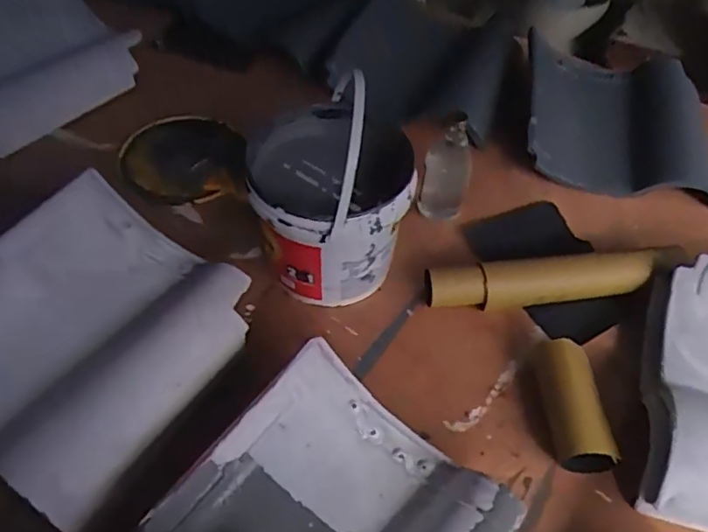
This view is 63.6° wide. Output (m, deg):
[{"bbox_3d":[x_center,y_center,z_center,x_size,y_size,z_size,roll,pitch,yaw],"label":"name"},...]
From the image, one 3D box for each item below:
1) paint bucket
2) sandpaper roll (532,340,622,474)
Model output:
[{"bbox_3d":[-0.034,-0.091,0.700,0.182,0.266,0.199,-6,51,-13],"label":"paint bucket"},{"bbox_3d":[0.247,0.154,0.649,0.071,0.056,0.145,-6,53,-5],"label":"sandpaper roll"}]

